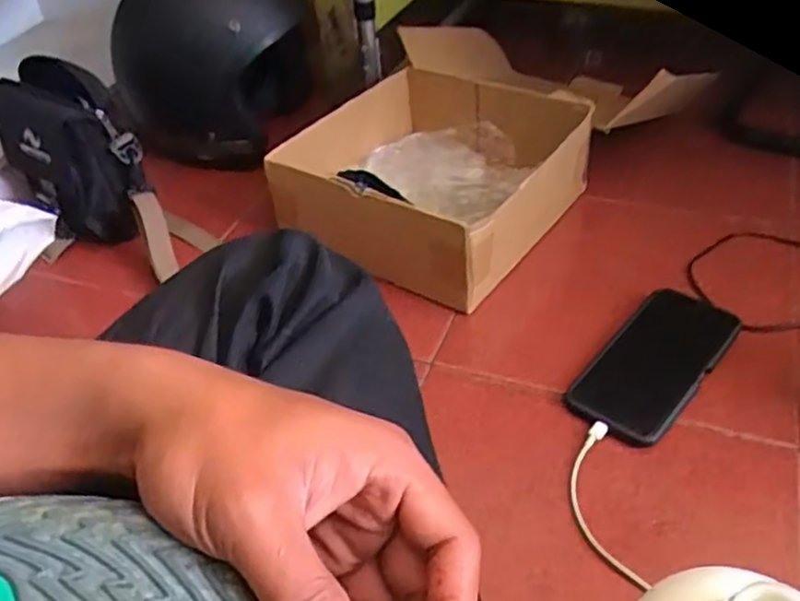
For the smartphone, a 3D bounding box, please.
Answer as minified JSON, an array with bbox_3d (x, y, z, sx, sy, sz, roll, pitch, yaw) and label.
[{"bbox_3d":[0.210,0.051,0.575,0.078,0.016,0.148,32,68,29],"label":"smartphone"}]

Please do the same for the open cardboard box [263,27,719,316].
[{"bbox_3d":[0.087,-0.163,0.770,0.325,0.135,0.345,25,50,30],"label":"open cardboard box"}]

